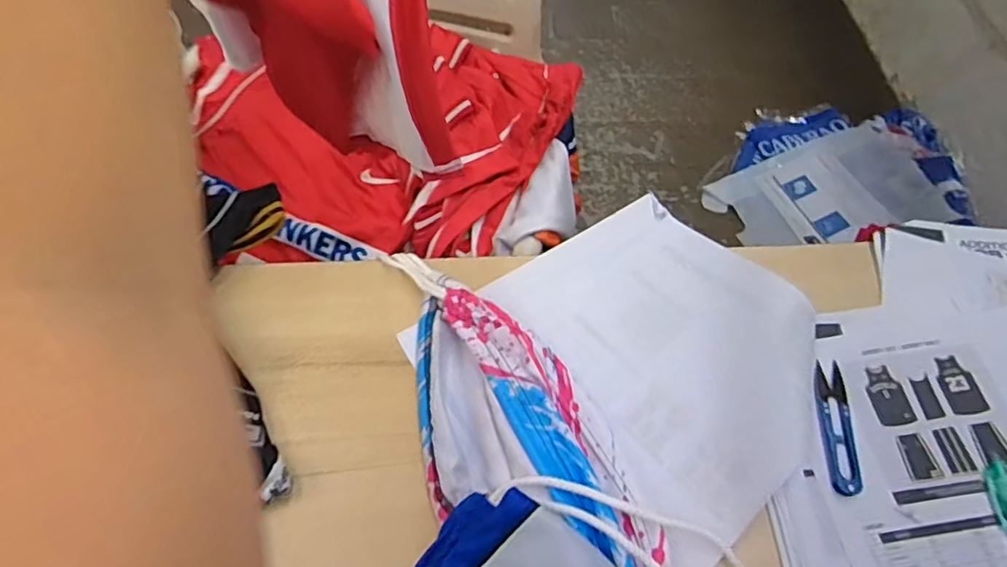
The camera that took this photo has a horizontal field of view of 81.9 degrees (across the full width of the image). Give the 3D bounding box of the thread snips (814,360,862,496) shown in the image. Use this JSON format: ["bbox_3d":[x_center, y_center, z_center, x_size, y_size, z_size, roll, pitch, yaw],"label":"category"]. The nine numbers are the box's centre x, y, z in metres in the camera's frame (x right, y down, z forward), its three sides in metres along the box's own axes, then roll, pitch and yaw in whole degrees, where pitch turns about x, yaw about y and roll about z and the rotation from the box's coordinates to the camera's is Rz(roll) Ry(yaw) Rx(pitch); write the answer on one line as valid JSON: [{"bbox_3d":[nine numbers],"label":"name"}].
[{"bbox_3d":[0.258,0.110,0.448,0.029,0.014,0.101,4,57,4],"label":"thread snips"}]

